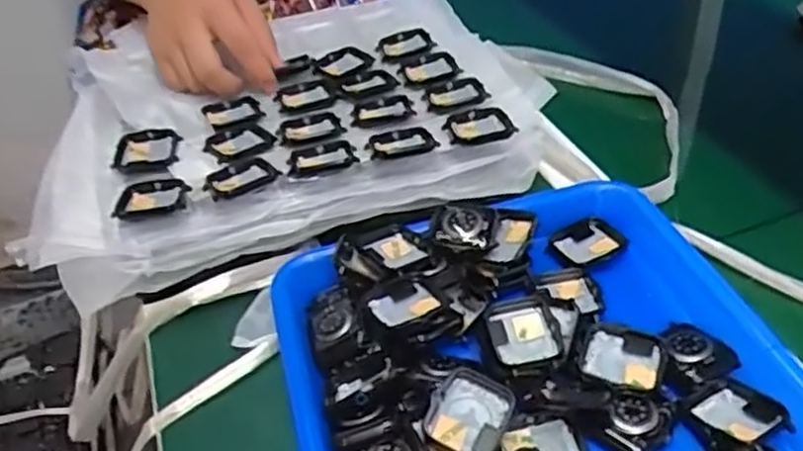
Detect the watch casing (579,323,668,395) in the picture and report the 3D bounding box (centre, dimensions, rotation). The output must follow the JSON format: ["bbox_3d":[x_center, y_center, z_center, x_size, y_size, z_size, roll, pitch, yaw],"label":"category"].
[{"bbox_3d":[0.119,0.074,0.409,0.042,0.014,0.038,7,41,18],"label":"watch casing"}]

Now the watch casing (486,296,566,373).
[{"bbox_3d":[0.068,0.061,0.418,0.036,0.008,0.046,-10,39,-3],"label":"watch casing"}]

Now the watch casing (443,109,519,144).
[{"bbox_3d":[0.056,-0.073,0.547,0.048,0.008,0.032,-12,39,-5],"label":"watch casing"}]

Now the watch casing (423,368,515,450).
[{"bbox_3d":[0.033,0.095,0.376,0.037,0.010,0.041,14,44,25],"label":"watch casing"}]

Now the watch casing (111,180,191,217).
[{"bbox_3d":[-0.169,-0.017,0.514,0.048,0.012,0.037,-5,39,4],"label":"watch casing"}]

